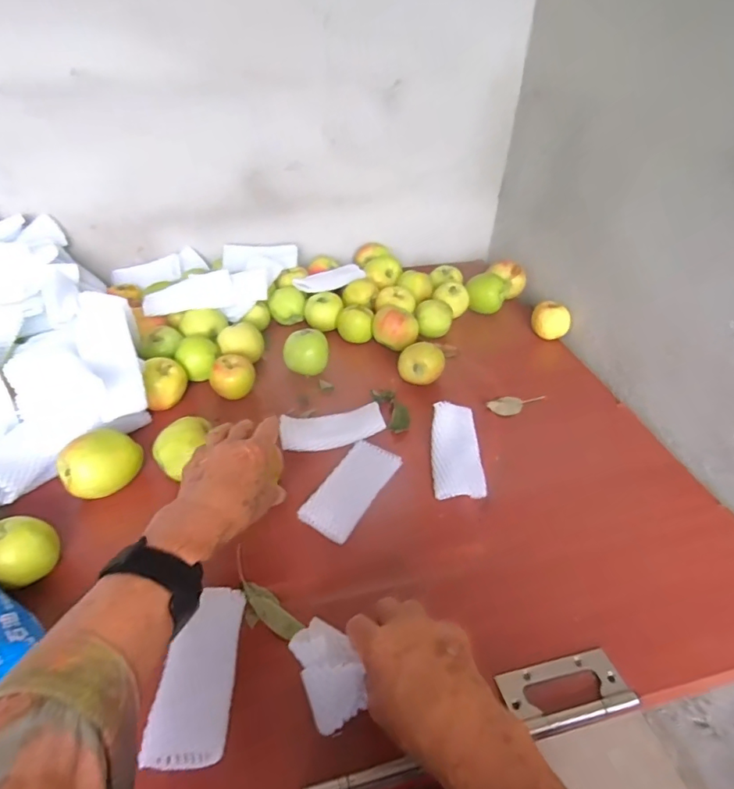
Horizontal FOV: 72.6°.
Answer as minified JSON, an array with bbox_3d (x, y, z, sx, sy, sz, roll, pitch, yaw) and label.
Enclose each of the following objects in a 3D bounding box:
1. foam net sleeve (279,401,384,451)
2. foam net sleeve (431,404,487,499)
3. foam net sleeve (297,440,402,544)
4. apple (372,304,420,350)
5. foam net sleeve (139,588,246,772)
[{"bbox_3d":[-0.039,0.040,0.586,0.114,0.028,0.053,-3,39,-10],"label":"foam net sleeve"},{"bbox_3d":[0.100,0.061,0.565,0.052,0.013,0.121,3,51,-2],"label":"foam net sleeve"},{"bbox_3d":[-0.015,0.097,0.528,0.054,0.011,0.124,23,42,21],"label":"foam net sleeve"},{"bbox_3d":[0.042,-0.106,0.736,0.064,0.054,0.073,5,39,0],"label":"apple"},{"bbox_3d":[-0.124,0.208,0.380,0.048,0.029,0.123,3,39,-2],"label":"foam net sleeve"}]

